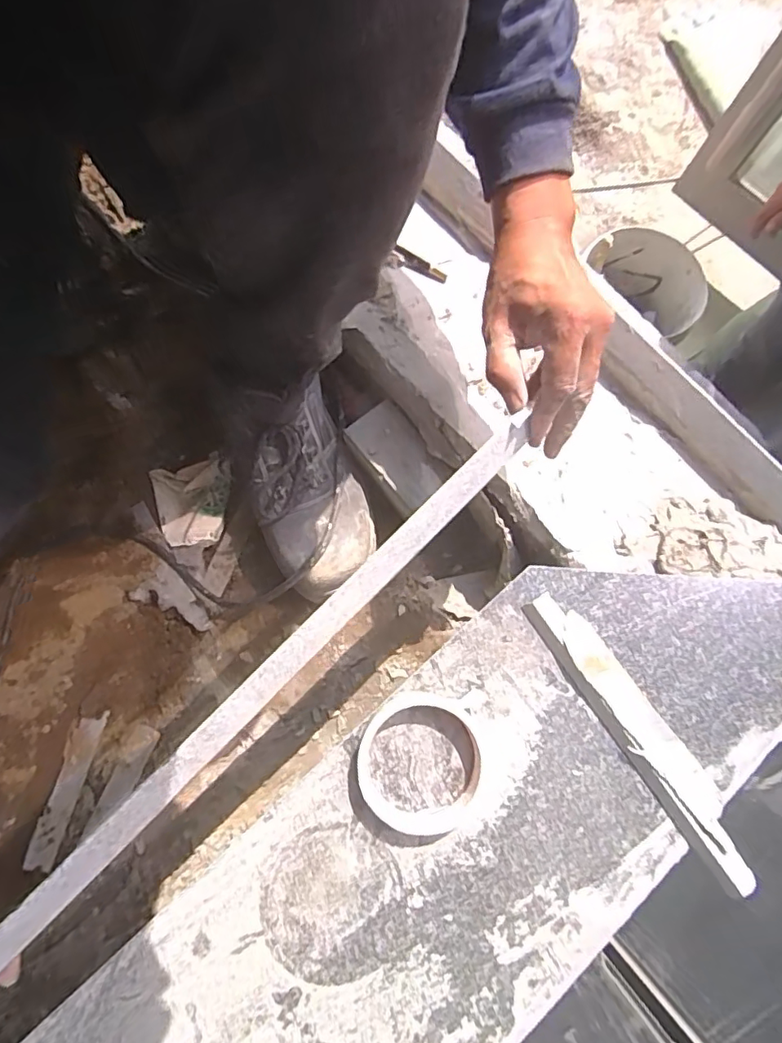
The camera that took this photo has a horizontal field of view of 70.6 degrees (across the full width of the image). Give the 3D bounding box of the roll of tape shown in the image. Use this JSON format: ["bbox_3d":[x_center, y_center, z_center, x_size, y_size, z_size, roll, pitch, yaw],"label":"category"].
[{"bbox_3d":[0.020,0.168,0.378,0.083,0.023,0.091,1,78,-4],"label":"roll of tape"}]

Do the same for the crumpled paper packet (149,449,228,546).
[{"bbox_3d":[-0.207,-0.021,0.577,0.081,0.020,0.092,-14,79,-7],"label":"crumpled paper packet"}]

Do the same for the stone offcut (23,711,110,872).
[{"bbox_3d":[-0.291,0.239,0.494,0.027,0.008,0.129,14,77,-1],"label":"stone offcut"}]

